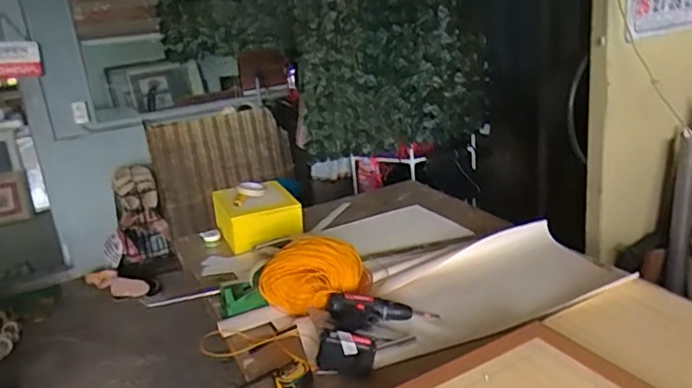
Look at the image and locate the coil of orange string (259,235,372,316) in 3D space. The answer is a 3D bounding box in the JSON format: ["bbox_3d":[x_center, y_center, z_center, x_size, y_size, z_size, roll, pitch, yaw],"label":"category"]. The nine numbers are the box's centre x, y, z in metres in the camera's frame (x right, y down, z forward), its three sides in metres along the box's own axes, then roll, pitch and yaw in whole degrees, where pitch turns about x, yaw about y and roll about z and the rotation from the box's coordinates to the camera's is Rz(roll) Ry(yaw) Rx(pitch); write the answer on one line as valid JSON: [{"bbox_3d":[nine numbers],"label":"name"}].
[{"bbox_3d":[-0.074,0.186,1.311,0.220,0.128,0.159,-2,19,13],"label":"coil of orange string"}]

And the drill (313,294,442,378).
[{"bbox_3d":[0.067,0.263,1.155,0.223,0.069,0.216,-3,19,8],"label":"drill"}]

